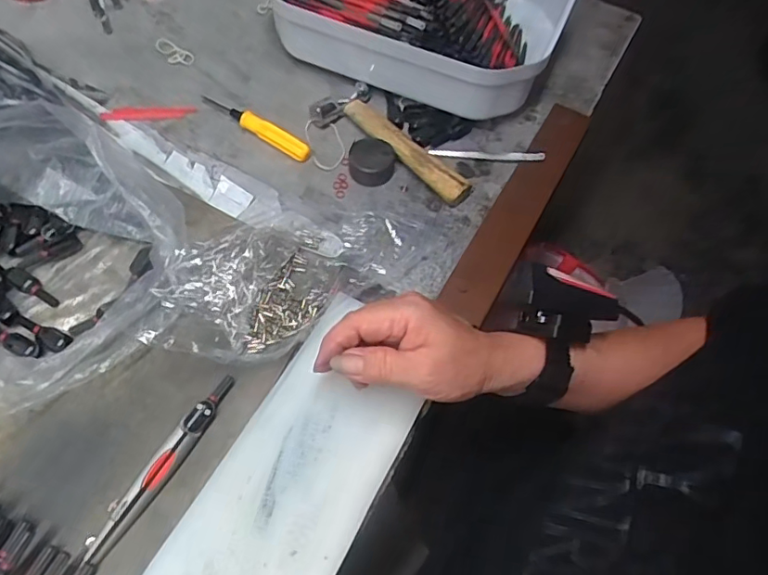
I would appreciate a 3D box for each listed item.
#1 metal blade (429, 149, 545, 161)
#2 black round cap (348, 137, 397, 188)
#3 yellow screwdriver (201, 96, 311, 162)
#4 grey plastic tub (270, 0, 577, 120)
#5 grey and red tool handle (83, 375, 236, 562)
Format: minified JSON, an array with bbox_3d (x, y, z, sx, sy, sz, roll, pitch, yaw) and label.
[{"bbox_3d":[0.093,-0.120,0.491,0.102,0.006,0.008,5,61,-3],"label":"metal blade"},{"bbox_3d":[-0.010,-0.109,0.467,0.038,0.020,0.036,3,61,-5],"label":"black round cap"},{"bbox_3d":[-0.116,-0.145,0.486,0.119,0.017,0.014,33,63,12],"label":"yellow screwdriver"},{"bbox_3d":[0.038,-0.282,0.536,0.268,0.075,0.231,24,61,7],"label":"grey plastic tub"},{"bbox_3d":[-0.136,0.107,0.337,0.015,0.014,0.125,32,63,11],"label":"grey and red tool handle"}]

